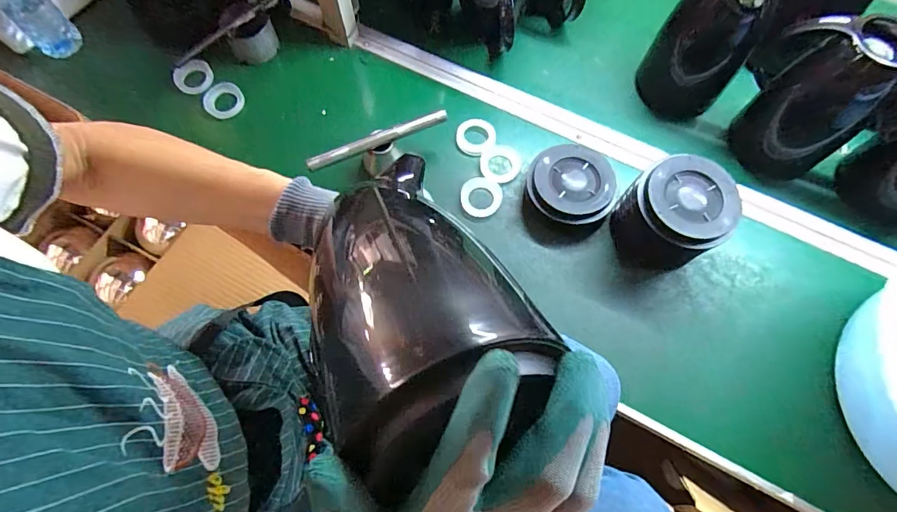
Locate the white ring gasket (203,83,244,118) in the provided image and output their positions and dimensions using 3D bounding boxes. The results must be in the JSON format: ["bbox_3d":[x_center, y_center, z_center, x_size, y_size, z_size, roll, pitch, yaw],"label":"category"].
[{"bbox_3d":[-0.355,-0.245,0.710,0.053,0.016,0.060,38,93,-15],"label":"white ring gasket"}]

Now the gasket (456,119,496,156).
[{"bbox_3d":[0.042,-0.181,0.678,0.058,0.007,0.065,31,71,10],"label":"gasket"}]

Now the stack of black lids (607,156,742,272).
[{"bbox_3d":[0.286,-0.050,0.582,0.116,0.103,0.120,-36,74,-14],"label":"stack of black lids"}]

